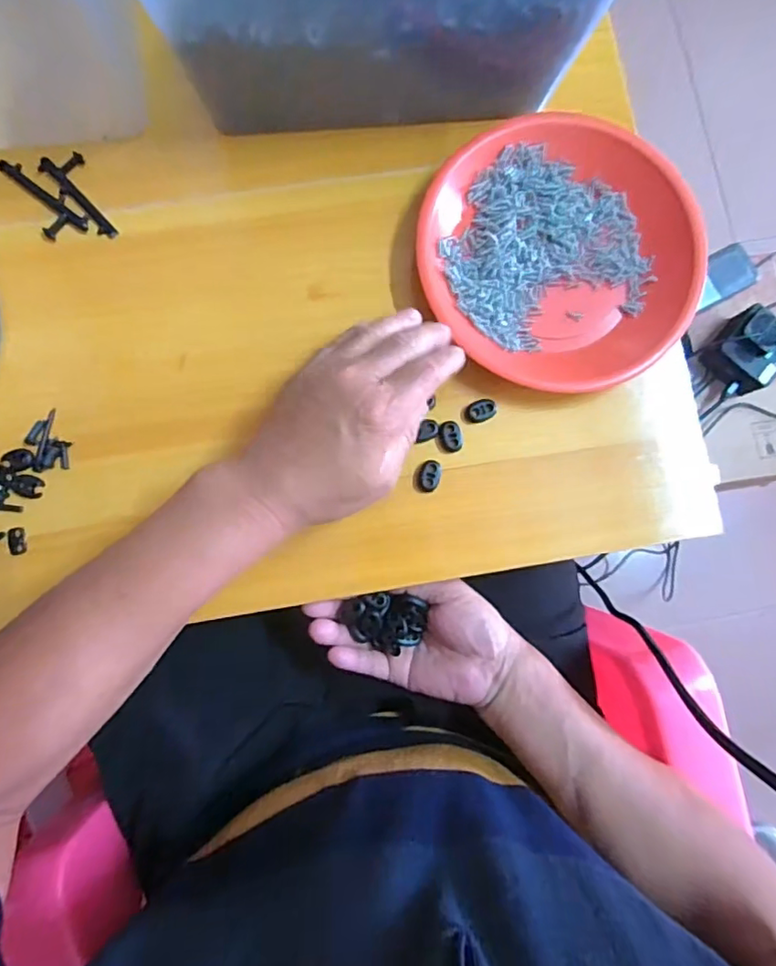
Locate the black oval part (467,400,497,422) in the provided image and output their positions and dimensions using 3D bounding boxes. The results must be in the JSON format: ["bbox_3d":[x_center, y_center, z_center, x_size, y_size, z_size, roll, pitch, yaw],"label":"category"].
[{"bbox_3d":[0.066,-0.051,0.390,0.021,0.004,0.015,-16,85,-4],"label":"black oval part"}]

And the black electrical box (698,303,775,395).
[{"bbox_3d":[0.425,-0.154,0.659,0.076,0.056,0.079,39,84,2],"label":"black electrical box"}]

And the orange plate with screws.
[{"bbox_3d":[0.118,-0.160,0.389,0.190,0.032,0.177,0,84,-2],"label":"orange plate with screws"}]

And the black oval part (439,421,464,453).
[{"bbox_3d":[0.044,-0.032,0.387,0.015,0.004,0.022,-12,85,-3],"label":"black oval part"}]

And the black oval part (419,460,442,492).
[{"bbox_3d":[0.029,-0.005,0.385,0.015,0.007,0.021,17,84,0],"label":"black oval part"}]

